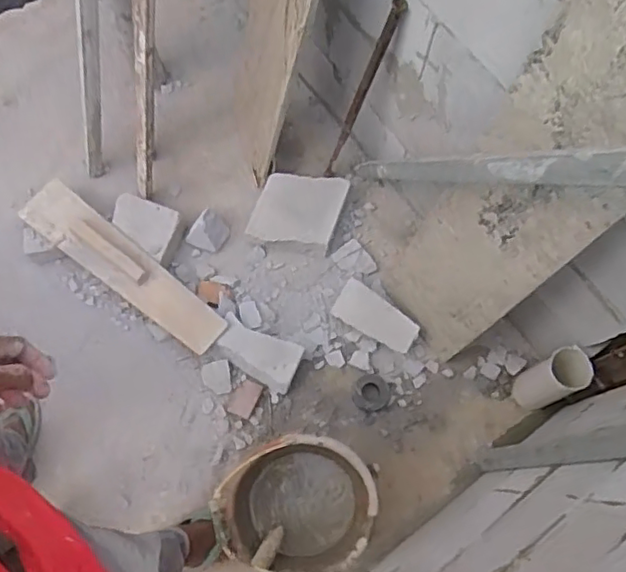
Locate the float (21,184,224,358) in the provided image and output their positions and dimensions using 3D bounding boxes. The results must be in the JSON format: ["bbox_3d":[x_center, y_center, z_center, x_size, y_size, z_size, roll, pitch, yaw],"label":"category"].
[{"bbox_3d":[-0.437,-0.049,1.410,0.564,0.051,0.121,37,76,9],"label":"float"}]

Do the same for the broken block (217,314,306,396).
[{"bbox_3d":[-0.124,0.152,1.395,0.194,0.064,0.113,27,75,7],"label":"broken block"}]

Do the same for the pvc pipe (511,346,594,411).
[{"bbox_3d":[0.504,0.201,1.305,0.092,0.235,0.098,0,73,-1],"label":"pvc pipe"}]

